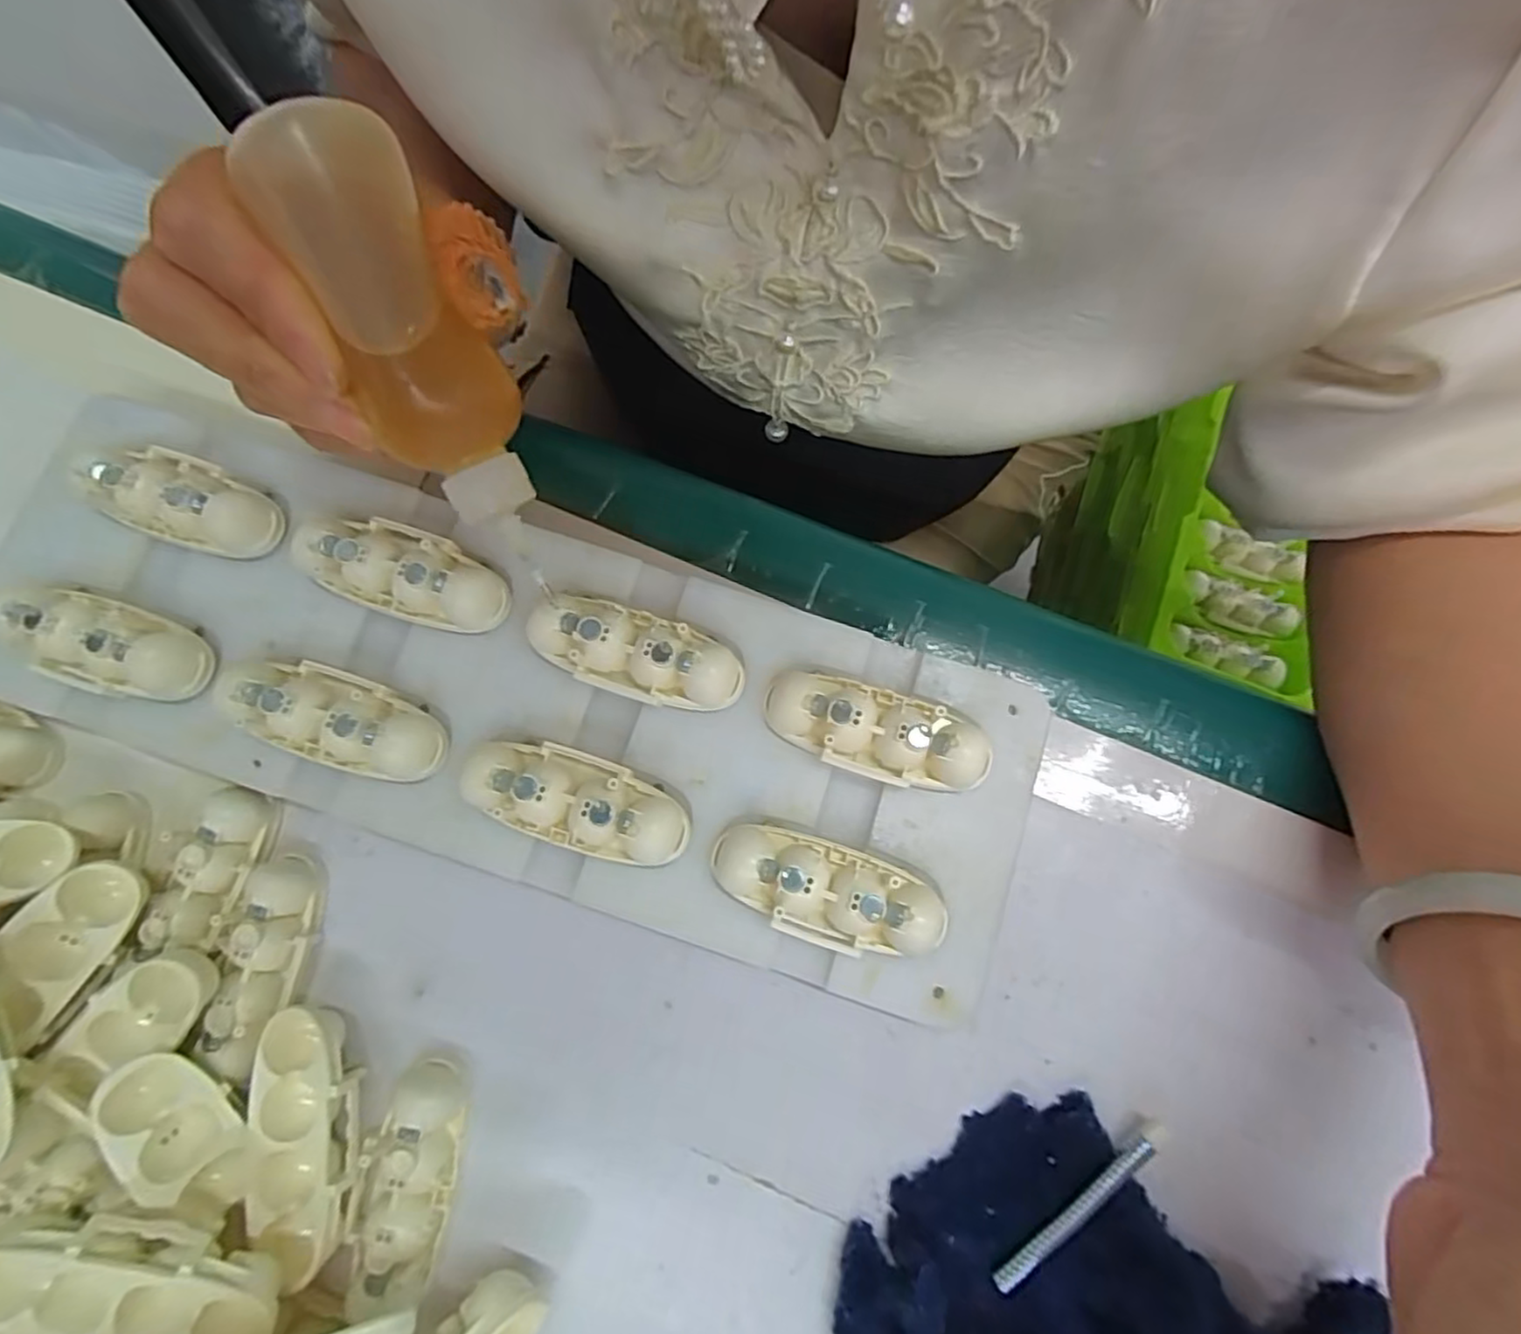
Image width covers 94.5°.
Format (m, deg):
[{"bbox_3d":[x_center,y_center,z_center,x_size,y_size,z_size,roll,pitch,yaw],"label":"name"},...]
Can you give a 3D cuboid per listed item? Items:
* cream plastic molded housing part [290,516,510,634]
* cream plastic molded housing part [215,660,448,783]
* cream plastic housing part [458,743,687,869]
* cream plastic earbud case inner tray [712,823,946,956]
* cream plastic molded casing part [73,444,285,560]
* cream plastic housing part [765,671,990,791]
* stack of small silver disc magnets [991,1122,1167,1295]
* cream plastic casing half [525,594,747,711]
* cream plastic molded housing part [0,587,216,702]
[{"bbox_3d":[-0.104,-0.028,0.206,0.059,0.015,0.026,24,79,5],"label":"cream plastic molded housing part"},{"bbox_3d":[-0.119,0.014,0.197,0.059,0.016,0.025,16,78,3],"label":"cream plastic molded housing part"},{"bbox_3d":[-0.050,0.037,0.193,0.061,0.015,0.025,18,78,4],"label":"cream plastic housing part"},{"bbox_3d":[0.017,0.060,0.188,0.061,0.016,0.025,16,78,3],"label":"cream plastic earbud case inner tray"},{"bbox_3d":[-0.173,-0.050,0.210,0.057,0.018,0.025,23,79,4],"label":"cream plastic molded casing part"},{"bbox_3d":[0.031,0.017,0.196,0.060,0.017,0.024,19,79,4],"label":"cream plastic housing part"},{"bbox_3d":[0.086,0.144,0.188,0.059,0.005,0.006,-38,81,-8],"label":"stack of small silver disc magnets"},{"bbox_3d":[-0.035,-0.004,0.201,0.059,0.015,0.024,19,79,4],"label":"cream plastic casing half"},{"bbox_3d":[-0.188,-0.006,0.202,0.058,0.018,0.026,19,79,4],"label":"cream plastic molded housing part"}]

